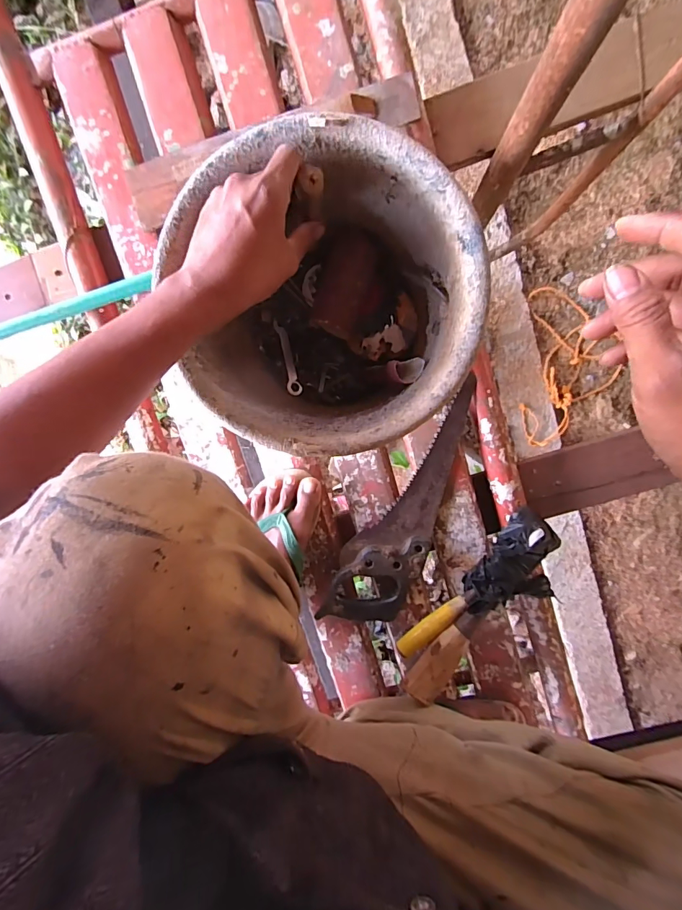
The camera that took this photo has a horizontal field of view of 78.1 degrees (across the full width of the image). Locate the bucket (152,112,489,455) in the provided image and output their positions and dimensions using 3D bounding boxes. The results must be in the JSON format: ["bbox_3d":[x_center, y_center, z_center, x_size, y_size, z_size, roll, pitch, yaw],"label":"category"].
[{"bbox_3d":[-0.008,-0.143,0.438,0.260,0.182,0.261,0,96,4],"label":"bucket"}]

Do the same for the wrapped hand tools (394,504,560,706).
[{"bbox_3d":[0.186,0.204,0.547,0.100,0.051,0.275,41,98,-3],"label":"wrapped hand tools"}]

